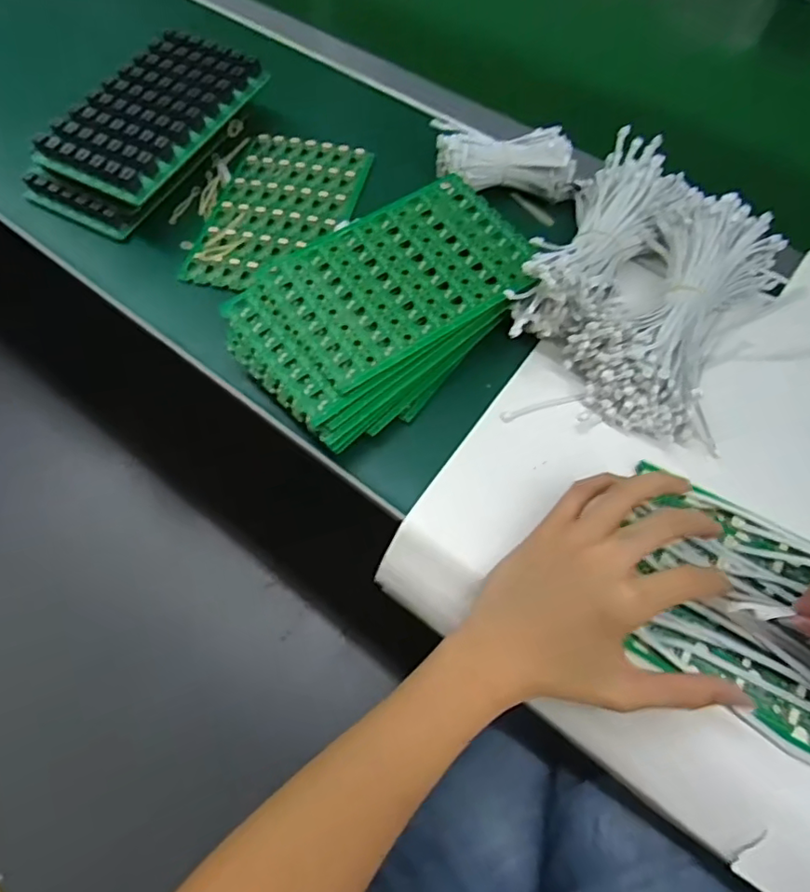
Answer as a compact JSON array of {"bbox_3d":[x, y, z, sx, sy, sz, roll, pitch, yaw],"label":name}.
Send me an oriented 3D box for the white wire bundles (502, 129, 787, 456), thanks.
[{"bbox_3d":[0.181,-0.116,0.424,0.168,0.072,0.221,25,66,13],"label":"white wire bundles"}]

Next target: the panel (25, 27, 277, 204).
[{"bbox_3d":[-0.218,-0.292,0.499,0.105,0.026,0.181,28,66,14],"label":"panel"}]

